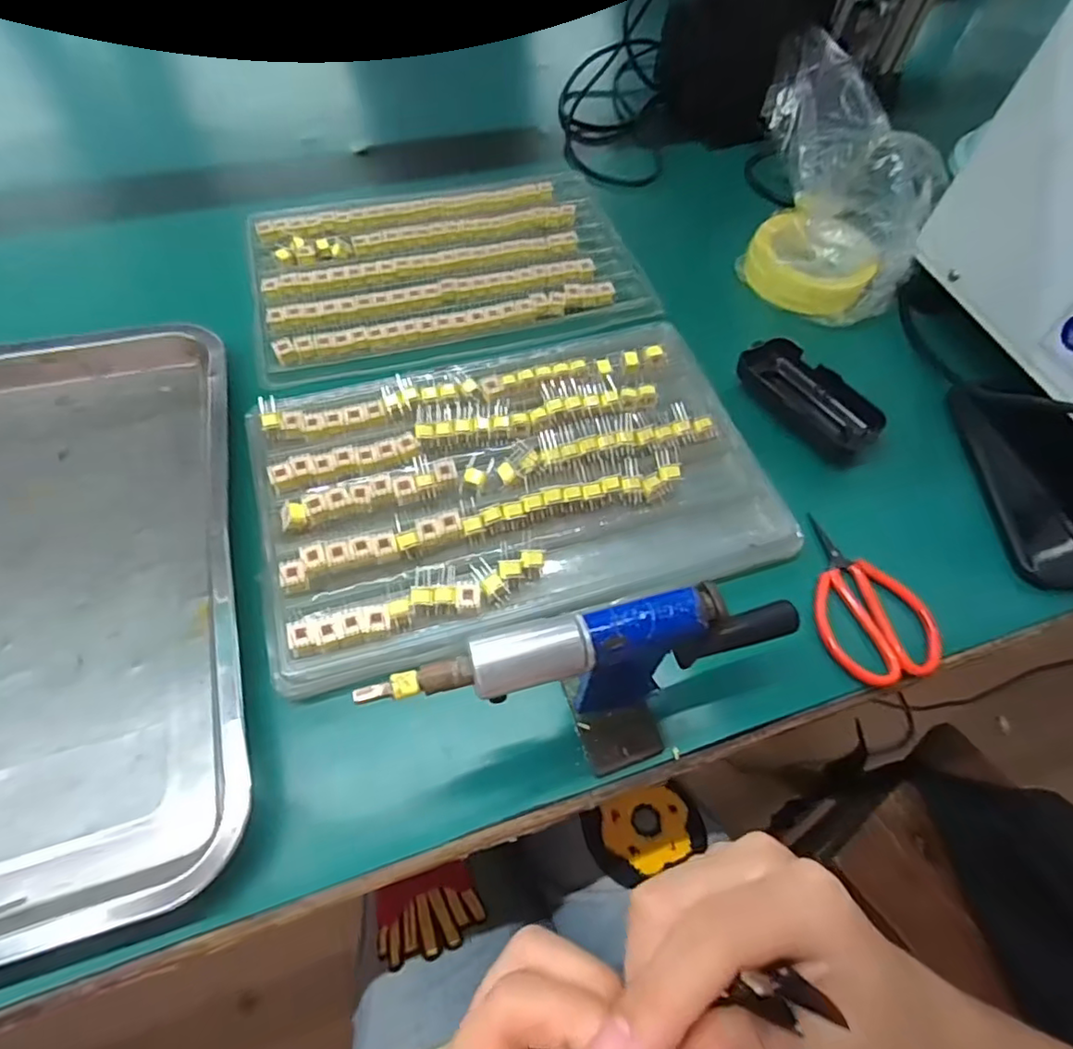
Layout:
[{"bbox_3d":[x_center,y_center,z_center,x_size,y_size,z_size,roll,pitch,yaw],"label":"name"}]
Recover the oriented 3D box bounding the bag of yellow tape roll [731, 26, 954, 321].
[{"bbox_3d":[0.273,-0.316,0.542,0.157,0.087,0.285,3,76,-2],"label":"bag of yellow tape roll"}]

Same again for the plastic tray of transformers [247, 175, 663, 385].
[{"bbox_3d":[-0.076,-0.222,0.518,0.317,0.023,0.190,-13,61,-11],"label":"plastic tray of transformers"}]

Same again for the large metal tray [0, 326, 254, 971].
[{"bbox_3d":[-0.321,0.038,0.346,0.284,0.034,0.389,-14,62,-12],"label":"large metal tray"}]

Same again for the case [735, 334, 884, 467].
[{"bbox_3d":[0.208,-0.096,0.459,0.045,0.034,0.110,-36,68,-22],"label":"case"}]

